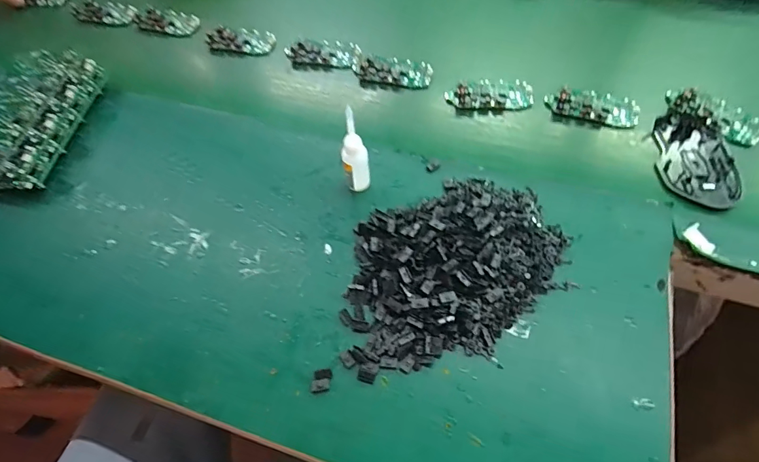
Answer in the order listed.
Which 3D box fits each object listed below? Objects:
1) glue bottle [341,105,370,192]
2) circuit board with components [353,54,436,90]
[{"bbox_3d":[-0.023,-0.070,0.384,0.023,0.094,0.022,0,59,4],"label":"glue bottle"},{"bbox_3d":[0.014,-0.201,0.518,0.102,0.014,0.047,13,60,11],"label":"circuit board with components"}]

